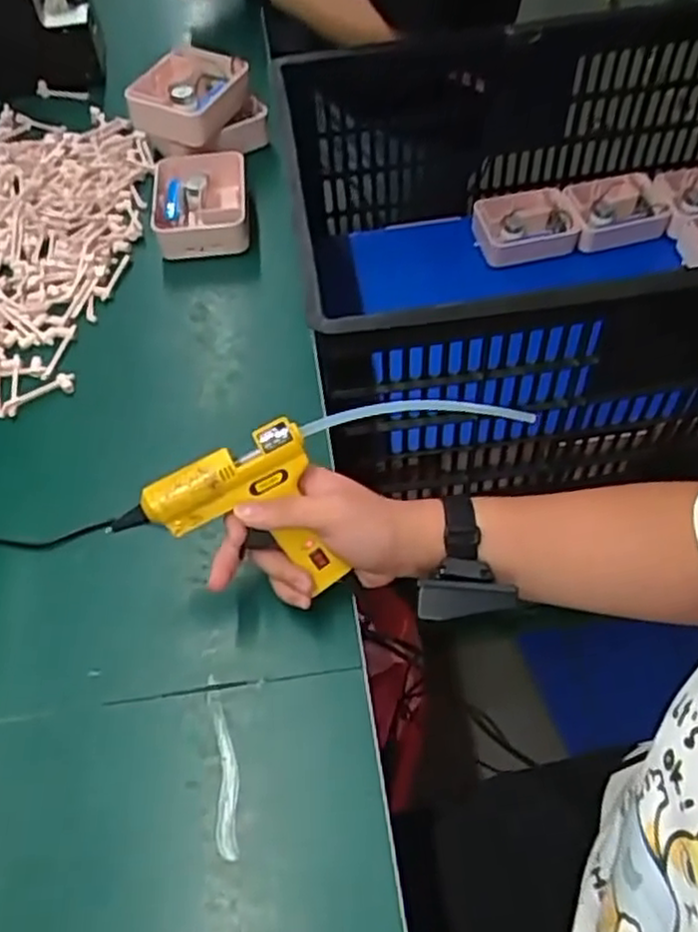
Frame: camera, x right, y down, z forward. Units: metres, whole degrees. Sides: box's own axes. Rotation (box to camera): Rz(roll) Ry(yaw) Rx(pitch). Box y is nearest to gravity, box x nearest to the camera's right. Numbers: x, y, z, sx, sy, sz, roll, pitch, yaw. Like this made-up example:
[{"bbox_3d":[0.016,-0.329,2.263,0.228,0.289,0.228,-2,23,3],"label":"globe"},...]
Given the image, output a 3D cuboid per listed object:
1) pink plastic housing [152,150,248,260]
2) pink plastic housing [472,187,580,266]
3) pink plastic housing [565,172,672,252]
[{"bbox_3d":[-0.161,-0.288,0.807,0.099,0.039,0.126,-5,57,-2],"label":"pink plastic housing"},{"bbox_3d":[0.244,-0.328,1.013,0.138,0.040,0.109,-10,55,-4],"label":"pink plastic housing"},{"bbox_3d":[0.362,-0.356,1.019,0.125,0.038,0.103,-11,55,-5],"label":"pink plastic housing"}]

